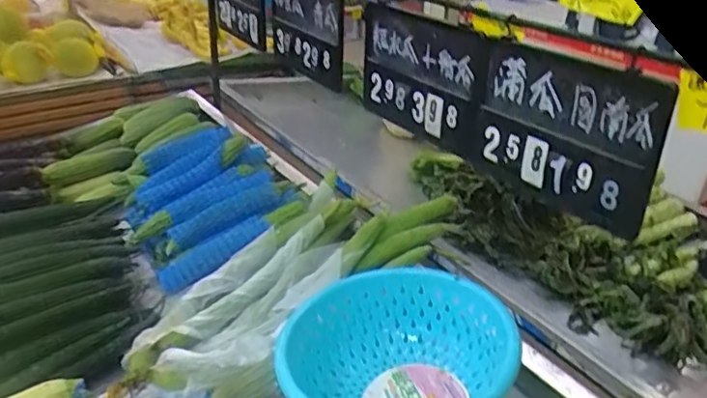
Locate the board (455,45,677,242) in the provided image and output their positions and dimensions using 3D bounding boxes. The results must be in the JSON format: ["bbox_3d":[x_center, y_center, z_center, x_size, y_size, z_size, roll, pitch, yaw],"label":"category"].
[{"bbox_3d":[0.282,-0.099,0.841,0.021,0.209,0.315,-18,35,-30],"label":"board"}]

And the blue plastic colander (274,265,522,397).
[{"bbox_3d":[0.067,0.224,0.812,0.279,0.146,0.310,-15,34,-26],"label":"blue plastic colander"}]

